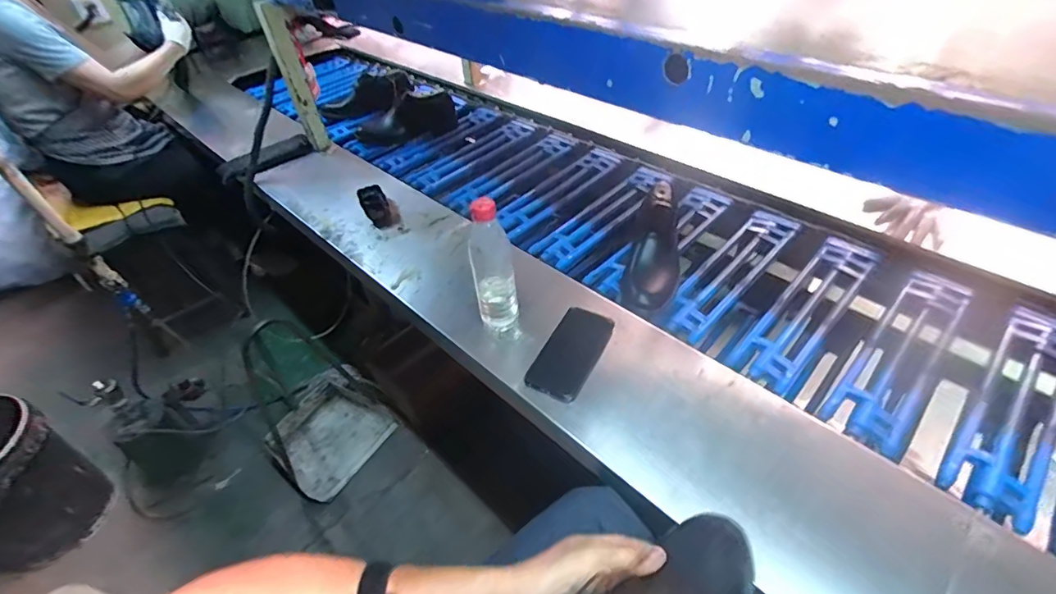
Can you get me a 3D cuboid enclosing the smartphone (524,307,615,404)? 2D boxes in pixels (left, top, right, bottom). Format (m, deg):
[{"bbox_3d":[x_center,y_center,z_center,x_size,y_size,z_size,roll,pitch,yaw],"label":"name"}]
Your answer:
[{"bbox_3d":[0.063,0.082,0.737,0.082,0.014,0.160,23,55,21],"label":"smartphone"}]

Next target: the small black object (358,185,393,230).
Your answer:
[{"bbox_3d":[-0.329,-0.198,1.070,0.055,0.021,0.133,-17,56,-18],"label":"small black object"}]

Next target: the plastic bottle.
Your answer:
[{"bbox_3d":[-0.050,-0.038,0.728,0.063,0.234,0.052,-9,44,-1],"label":"plastic bottle"}]

